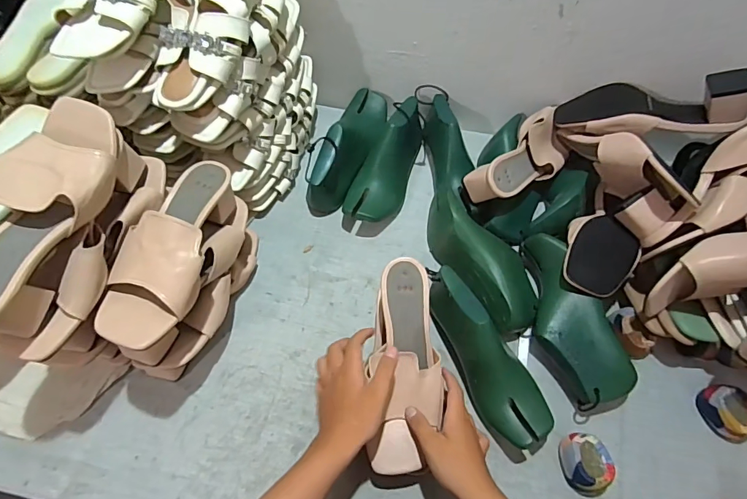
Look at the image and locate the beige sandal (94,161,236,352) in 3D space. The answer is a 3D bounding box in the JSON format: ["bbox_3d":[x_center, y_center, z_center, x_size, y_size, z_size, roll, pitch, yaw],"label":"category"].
[{"bbox_3d":[-0.223,-0.005,0.487,0.086,0.073,0.232,13,62,6],"label":"beige sandal"}]

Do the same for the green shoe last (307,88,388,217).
[{"bbox_3d":[-0.039,-0.171,0.716,0.084,0.101,0.245,16,63,7],"label":"green shoe last"}]

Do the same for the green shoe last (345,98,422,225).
[{"bbox_3d":[0.027,-0.144,0.696,0.081,0.086,0.230,23,76,12],"label":"green shoe last"}]

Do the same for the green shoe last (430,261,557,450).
[{"bbox_3d":[0.144,0.129,0.554,0.076,0.096,0.233,-23,63,-14],"label":"green shoe last"}]

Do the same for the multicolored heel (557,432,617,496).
[{"bbox_3d":[0.255,0.258,0.520,0.051,0.041,0.062,11,60,5],"label":"multicolored heel"}]

